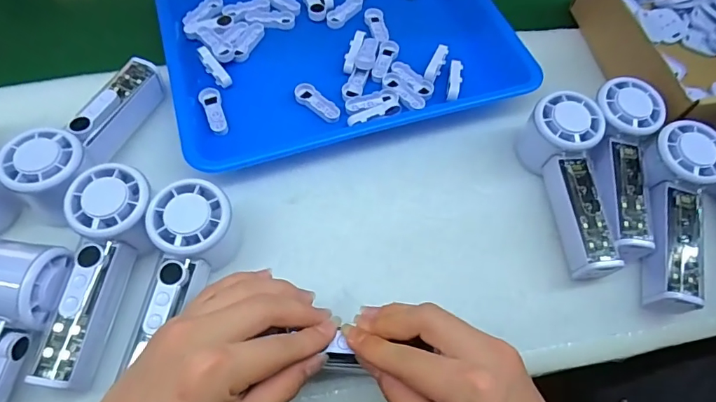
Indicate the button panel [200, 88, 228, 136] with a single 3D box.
[{"bbox_3d":[-0.134,-0.084,0.431,0.017,0.007,0.051,-18,66,-12],"label":"button panel"}]

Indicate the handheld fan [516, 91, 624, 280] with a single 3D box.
[{"bbox_3d":[0.175,-0.014,0.387,0.052,0.053,0.148,3,63,-3],"label":"handheld fan"}]

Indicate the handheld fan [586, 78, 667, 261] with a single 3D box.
[{"bbox_3d":[0.223,-0.030,0.397,0.052,0.048,0.152,15,63,3],"label":"handheld fan"}]

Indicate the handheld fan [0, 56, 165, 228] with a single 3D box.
[{"bbox_3d":[-0.218,-0.053,0.390,0.059,0.061,0.157,19,50,6],"label":"handheld fan"}]

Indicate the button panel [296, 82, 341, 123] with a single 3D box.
[{"bbox_3d":[-0.038,-0.092,0.438,0.053,0.005,0.020,42,68,16],"label":"button panel"}]

